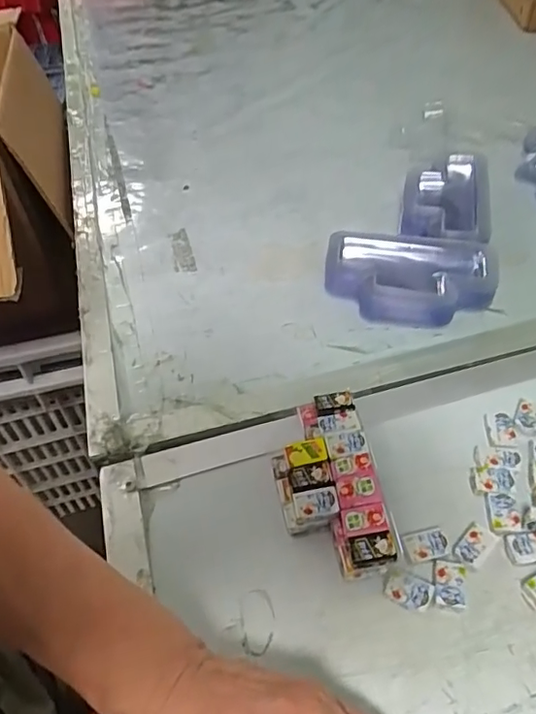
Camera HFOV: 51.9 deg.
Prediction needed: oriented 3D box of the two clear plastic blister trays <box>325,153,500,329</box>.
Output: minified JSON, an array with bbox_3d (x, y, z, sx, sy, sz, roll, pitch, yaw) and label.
[{"bbox_3d":[0.133,-0.119,0.511,0.139,0.040,0.223,6,49,10],"label":"two clear plastic blister trays"}]

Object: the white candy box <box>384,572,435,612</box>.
[{"bbox_3d":[0.080,0.134,0.312,0.026,0.006,0.016,12,51,14],"label":"white candy box"}]

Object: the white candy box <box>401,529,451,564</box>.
[{"bbox_3d":[0.094,0.112,0.327,0.025,0.004,0.017,-11,49,-6],"label":"white candy box"}]

